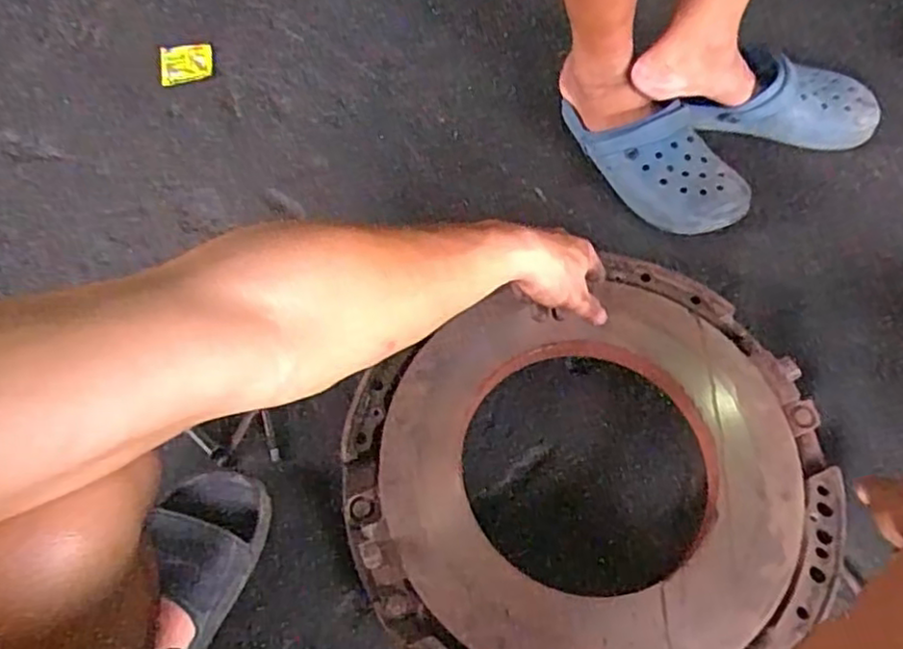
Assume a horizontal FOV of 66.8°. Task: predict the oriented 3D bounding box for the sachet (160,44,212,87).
[{"bbox_3d":[-0.377,-0.368,0.968,0.092,0.008,0.053,2,94,20],"label":"sachet"}]

